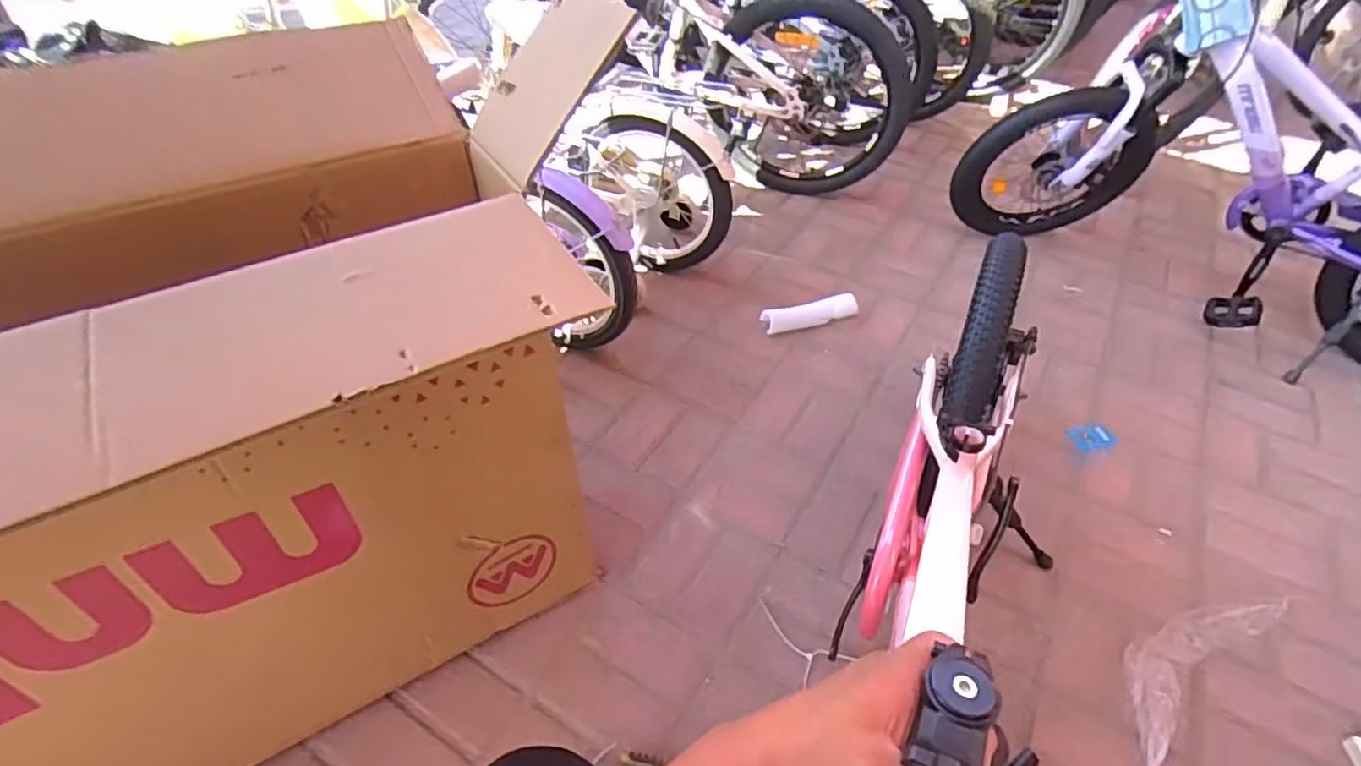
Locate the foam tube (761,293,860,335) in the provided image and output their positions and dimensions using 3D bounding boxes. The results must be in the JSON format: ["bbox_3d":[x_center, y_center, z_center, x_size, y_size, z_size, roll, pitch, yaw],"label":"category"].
[{"bbox_3d":[0.294,-0.154,1.458,0.236,0.048,0.050,-12,47,-14],"label":"foam tube"}]

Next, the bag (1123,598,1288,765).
[{"bbox_3d":[0.736,0.430,0.943,0.459,0.026,0.138,-34,56,-30],"label":"bag"}]

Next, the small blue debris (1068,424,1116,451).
[{"bbox_3d":[0.827,0.108,1.302,0.096,0.011,0.058,-5,46,-8],"label":"small blue debris"}]

